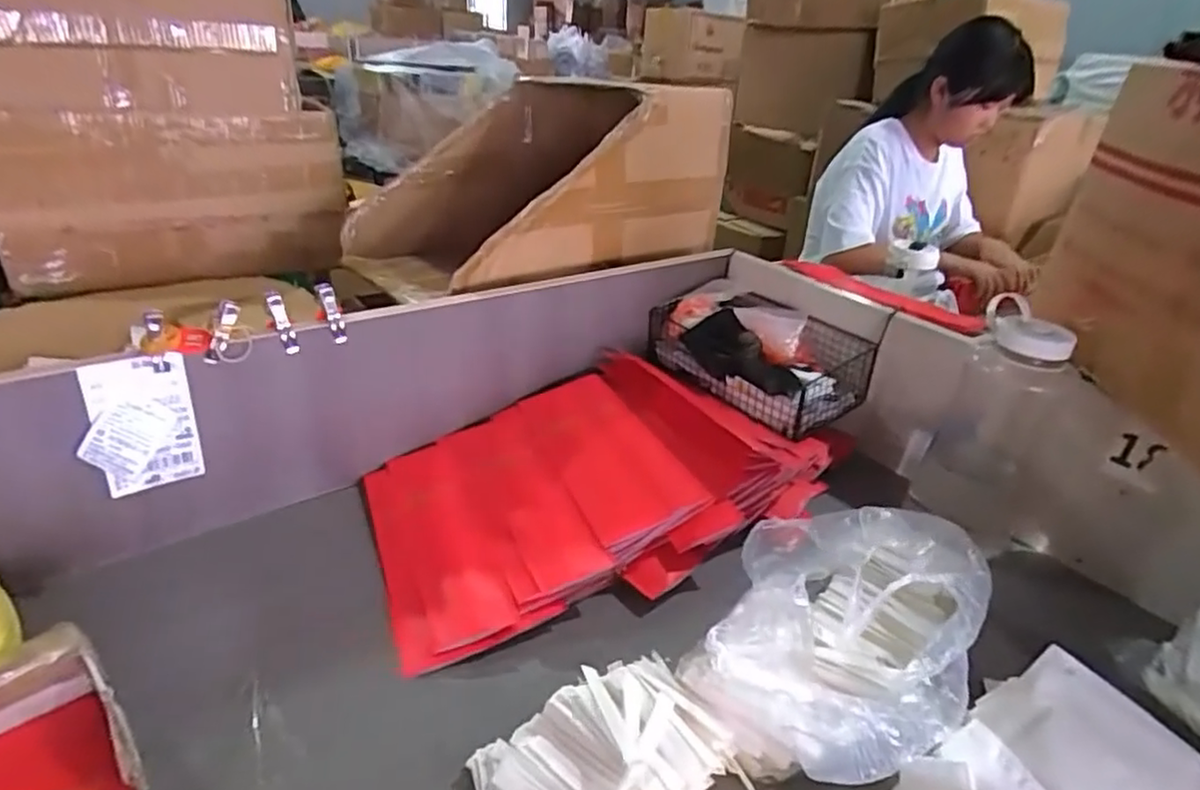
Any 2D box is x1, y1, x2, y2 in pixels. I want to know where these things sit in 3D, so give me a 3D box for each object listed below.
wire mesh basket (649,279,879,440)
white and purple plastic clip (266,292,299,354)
[{"bbox_3d":[0.211,-0.067,0.903,0.147,0.090,0.268,-19,37,-35],"label":"wire mesh basket"},{"bbox_3d":[-0.304,-0.068,0.635,0.019,0.063,0.012,-10,33,-25],"label":"white and purple plastic clip"}]

